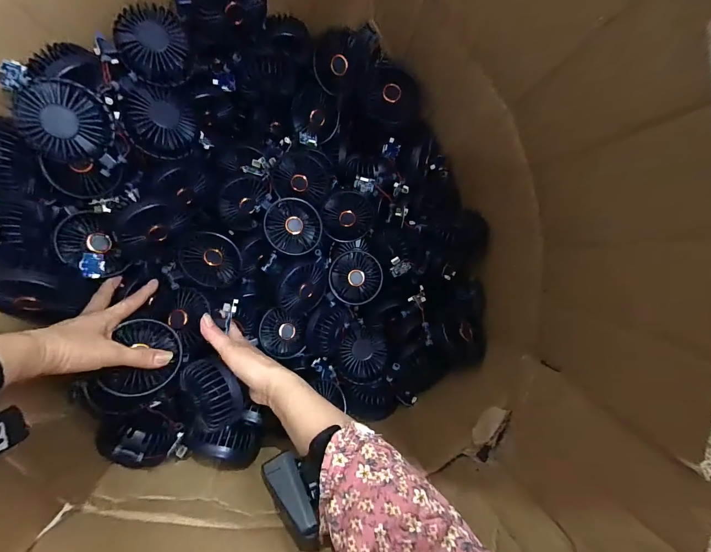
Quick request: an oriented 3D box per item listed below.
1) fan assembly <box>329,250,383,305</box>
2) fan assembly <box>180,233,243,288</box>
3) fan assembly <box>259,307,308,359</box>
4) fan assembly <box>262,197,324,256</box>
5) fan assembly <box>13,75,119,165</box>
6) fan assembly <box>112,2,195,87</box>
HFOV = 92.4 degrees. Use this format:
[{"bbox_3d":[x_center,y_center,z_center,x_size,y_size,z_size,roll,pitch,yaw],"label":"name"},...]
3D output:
[{"bbox_3d":[0.000,0.001,0.541,0.080,0.028,0.084,7,85,17],"label":"fan assembly"},{"bbox_3d":[-0.207,-0.023,0.497,0.084,0.014,0.075,22,72,-35],"label":"fan assembly"},{"bbox_3d":[-0.113,0.092,0.540,0.074,0.025,0.073,0,91,-9],"label":"fan assembly"},{"bbox_3d":[-0.093,-0.074,0.518,0.082,0.043,0.082,5,91,-9],"label":"fan assembly"},{"bbox_3d":[-0.305,-0.164,0.361,0.081,0.033,0.079,-17,110,-33],"label":"fan assembly"},{"bbox_3d":[-0.241,-0.275,0.412,0.077,0.034,0.082,0,91,-9],"label":"fan assembly"}]

